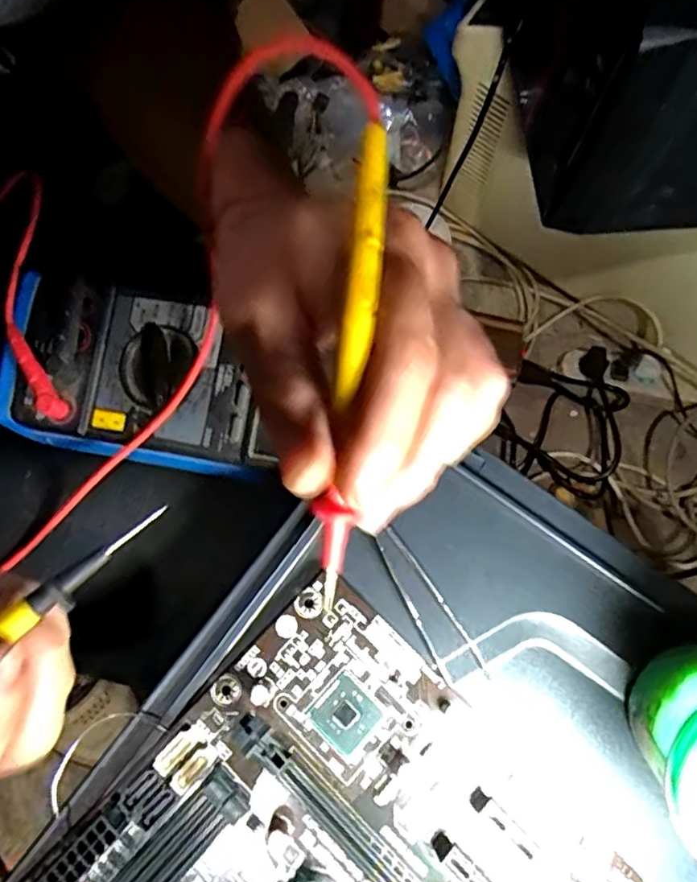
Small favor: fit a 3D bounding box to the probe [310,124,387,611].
[{"bbox_3d":[-0.001,-0.013,0.170,0.011,0.008,0.137,8,104,2],"label":"probe"}]

